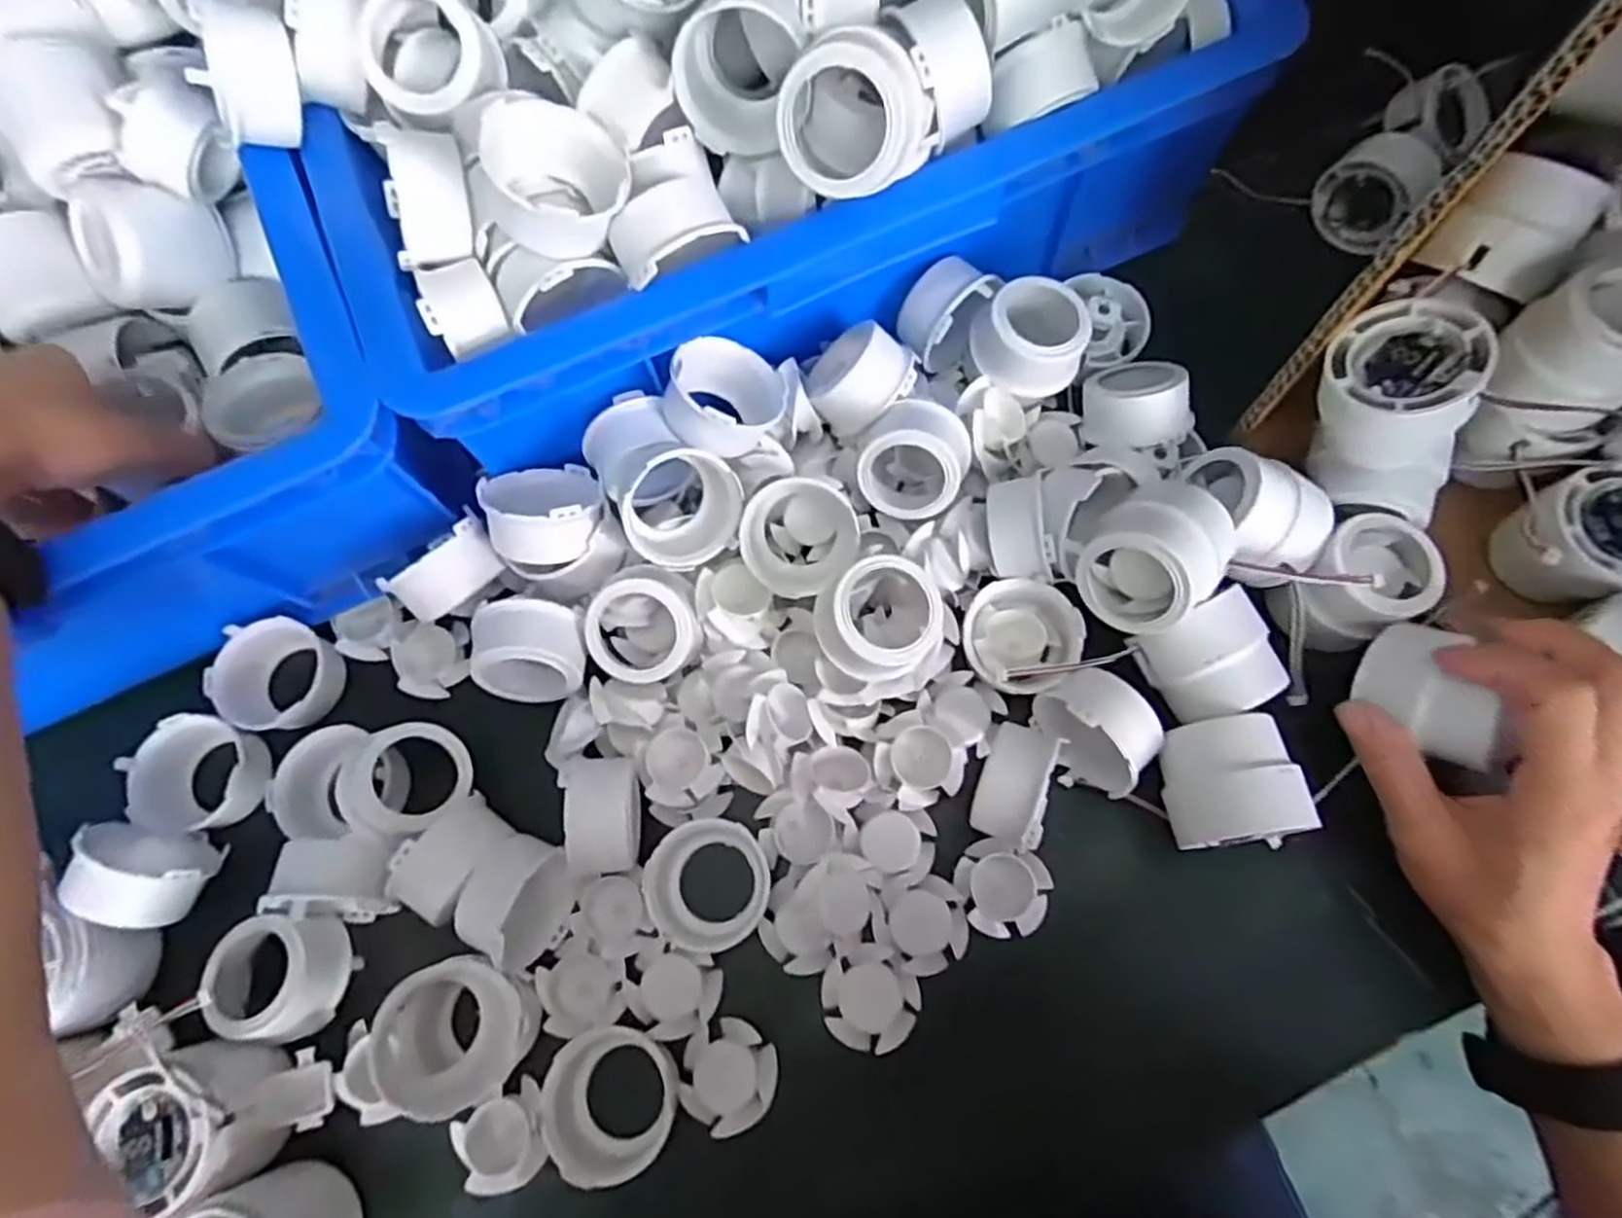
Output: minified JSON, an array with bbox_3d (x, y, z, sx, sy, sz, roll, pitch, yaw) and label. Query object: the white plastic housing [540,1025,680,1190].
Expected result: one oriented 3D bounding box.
[{"bbox_3d":[-0.082,0.203,0.321,0.053,0.029,0.052,-4,74,1],"label":"white plastic housing"}]

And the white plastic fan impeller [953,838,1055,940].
[{"bbox_3d":[0.084,0.124,0.344,0.039,0.010,0.040,-1,74,2],"label":"white plastic fan impeller"}]

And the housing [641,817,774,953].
[{"bbox_3d":[-0.045,0.124,0.350,0.054,0.023,0.054,-1,74,2],"label":"housing"}]

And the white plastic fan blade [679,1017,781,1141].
[{"bbox_3d":[-0.035,0.196,0.327,0.040,0.008,0.039,-1,74,2],"label":"white plastic fan blade"}]

